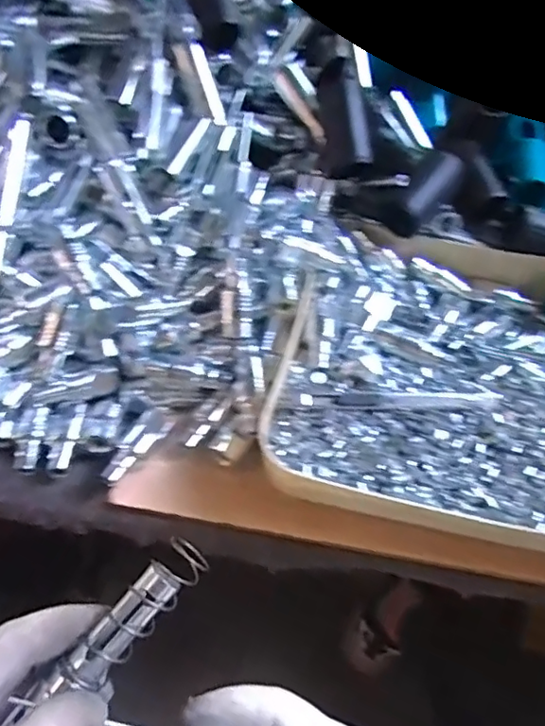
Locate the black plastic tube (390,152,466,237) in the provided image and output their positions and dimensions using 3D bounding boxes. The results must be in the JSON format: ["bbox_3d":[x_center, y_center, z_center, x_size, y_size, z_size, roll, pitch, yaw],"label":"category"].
[{"bbox_3d":[0.109,-0.122,0.404,0.026,0.020,0.071,33,79,22],"label":"black plastic tube"}]

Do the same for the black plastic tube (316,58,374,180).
[{"bbox_3d":[0.050,-0.184,0.416,0.031,0.033,0.091,-4,80,-5],"label":"black plastic tube"}]

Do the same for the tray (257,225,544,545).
[{"bbox_3d":[0.171,0.015,0.368,0.323,0.044,0.231,11,53,7],"label":"tray"}]

